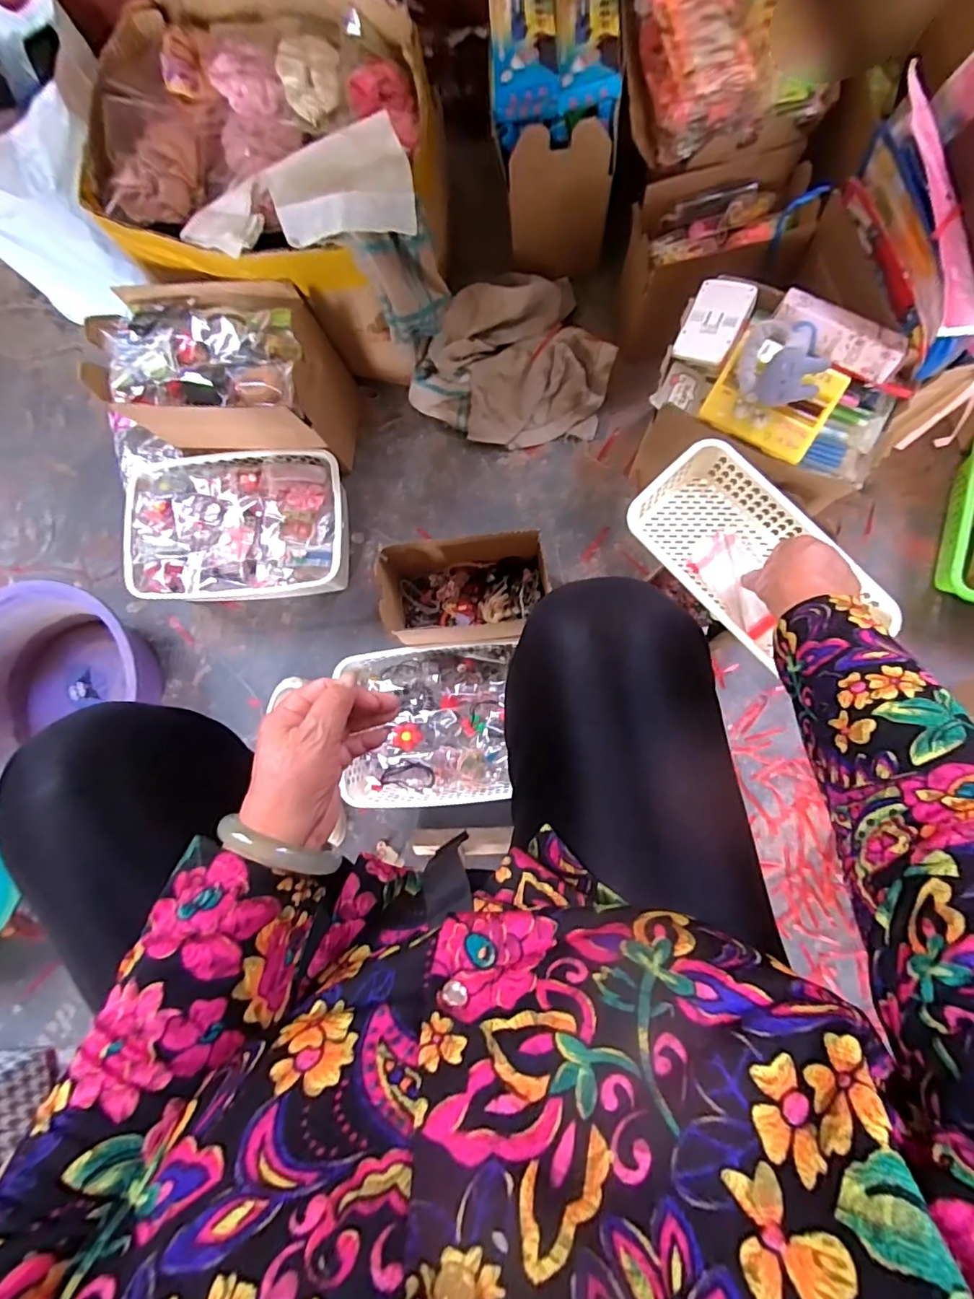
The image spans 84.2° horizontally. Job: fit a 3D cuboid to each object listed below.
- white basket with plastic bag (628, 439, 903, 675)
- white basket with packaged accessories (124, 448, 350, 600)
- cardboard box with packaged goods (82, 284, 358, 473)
[{"bbox_3d":[0.268,-0.091,0.552,0.131,0.051,0.248,-40,81,-2],"label":"white basket with plastic bag"},{"bbox_3d":[-0.335,-0.166,0.761,0.288,0.104,0.196,-4,81,4],"label":"white basket with packaged accessories"},{"bbox_3d":[-0.328,-0.332,0.715,0.253,0.212,0.152,5,82,6],"label":"cardboard box with packaged goods"}]

